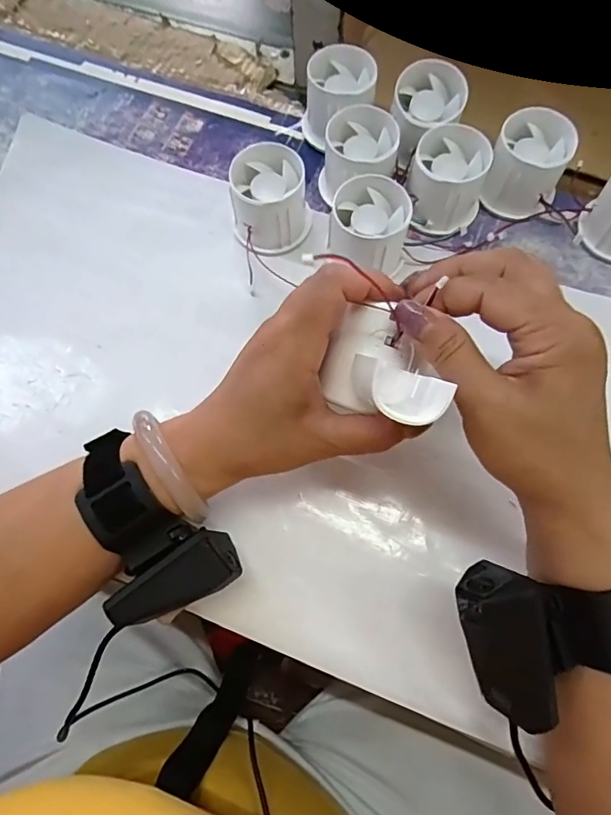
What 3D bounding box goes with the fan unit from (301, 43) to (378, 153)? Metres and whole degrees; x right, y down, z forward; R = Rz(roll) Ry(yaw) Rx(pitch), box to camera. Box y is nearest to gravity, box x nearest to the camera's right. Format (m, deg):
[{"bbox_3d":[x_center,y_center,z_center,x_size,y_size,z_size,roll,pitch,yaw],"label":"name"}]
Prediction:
[{"bbox_3d":[0.026,-0.236,0.386,0.052,0.053,0.050,0,72,1],"label":"fan unit"}]

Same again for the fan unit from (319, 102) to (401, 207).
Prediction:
[{"bbox_3d":[0.038,-0.181,0.361,0.052,0.042,0.052,-3,71,1],"label":"fan unit"}]

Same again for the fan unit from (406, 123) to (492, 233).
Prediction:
[{"bbox_3d":[0.102,-0.162,0.357,0.053,0.046,0.054,18,73,7],"label":"fan unit"}]

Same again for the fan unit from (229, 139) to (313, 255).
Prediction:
[{"bbox_3d":[-0.024,-0.145,0.353,0.052,0.049,0.058,-2,71,1],"label":"fan unit"}]

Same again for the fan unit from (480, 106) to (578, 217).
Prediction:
[{"bbox_3d":[0.160,-0.174,0.362,0.053,0.049,0.056,22,73,8],"label":"fan unit"}]

